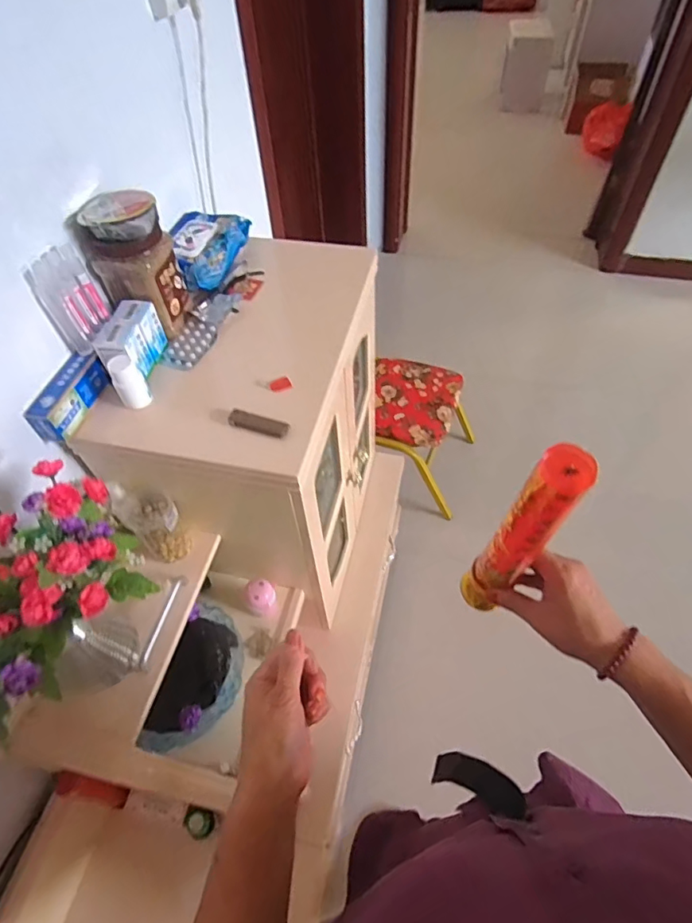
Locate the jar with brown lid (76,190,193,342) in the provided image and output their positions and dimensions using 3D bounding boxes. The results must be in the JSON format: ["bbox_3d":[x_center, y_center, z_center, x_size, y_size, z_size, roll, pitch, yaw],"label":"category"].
[{"bbox_3d":[-0.286,-0.270,0.703,0.108,0.169,0.104,-2,54,2],"label":"jar with brown lid"}]

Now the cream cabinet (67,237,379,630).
[{"bbox_3d":[-0.130,-0.031,0.965,0.300,0.536,0.473,12,56,12],"label":"cream cabinet"}]

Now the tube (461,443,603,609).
[{"bbox_3d":[0.134,0.069,0.408,0.030,0.226,0.037,-22,59,-19],"label":"tube"}]

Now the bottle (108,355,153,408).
[{"bbox_3d":[-0.278,-0.102,0.655,0.037,0.060,0.037,-2,54,2],"label":"bottle"}]

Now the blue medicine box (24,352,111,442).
[{"bbox_3d":[-0.358,-0.084,0.658,0.038,0.046,0.113,12,56,12],"label":"blue medicine box"}]

